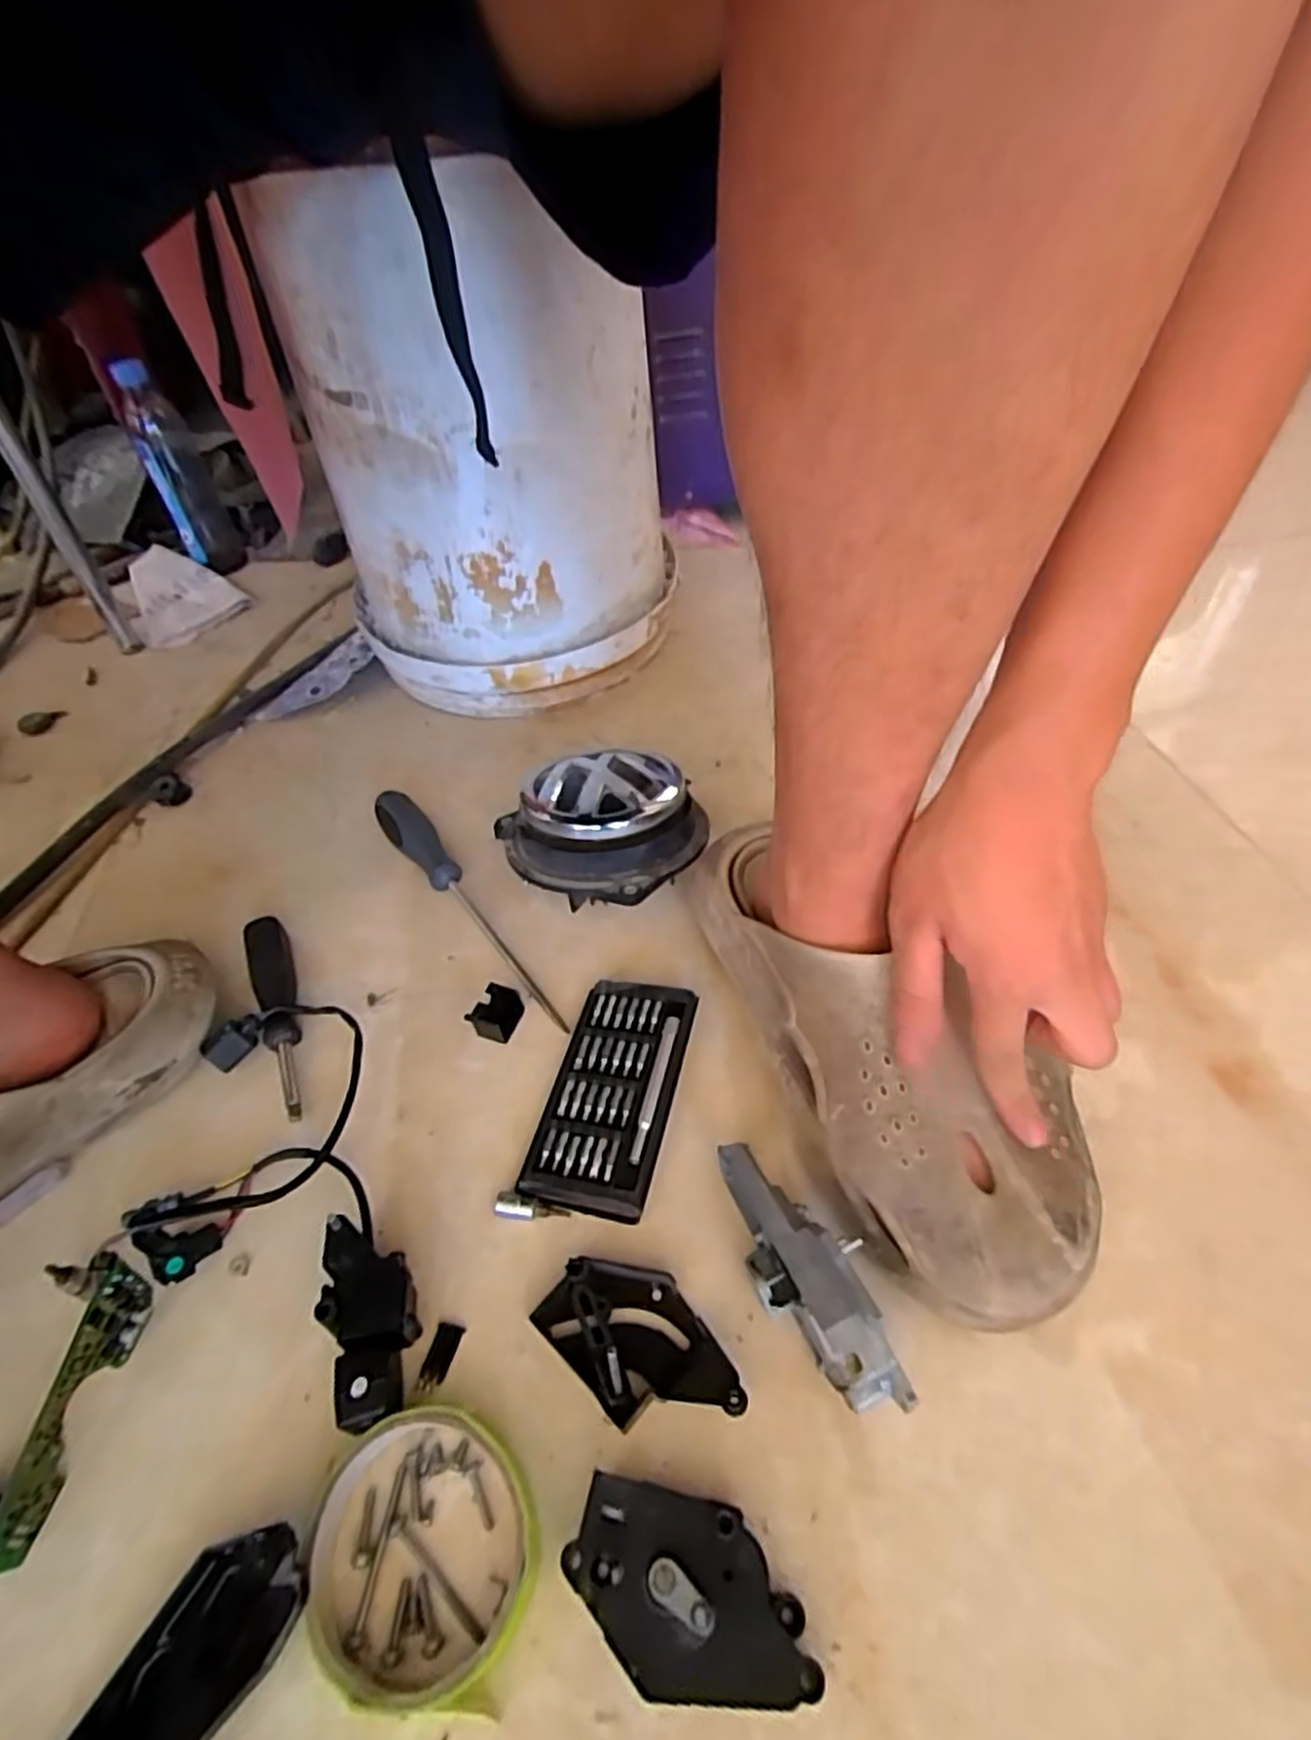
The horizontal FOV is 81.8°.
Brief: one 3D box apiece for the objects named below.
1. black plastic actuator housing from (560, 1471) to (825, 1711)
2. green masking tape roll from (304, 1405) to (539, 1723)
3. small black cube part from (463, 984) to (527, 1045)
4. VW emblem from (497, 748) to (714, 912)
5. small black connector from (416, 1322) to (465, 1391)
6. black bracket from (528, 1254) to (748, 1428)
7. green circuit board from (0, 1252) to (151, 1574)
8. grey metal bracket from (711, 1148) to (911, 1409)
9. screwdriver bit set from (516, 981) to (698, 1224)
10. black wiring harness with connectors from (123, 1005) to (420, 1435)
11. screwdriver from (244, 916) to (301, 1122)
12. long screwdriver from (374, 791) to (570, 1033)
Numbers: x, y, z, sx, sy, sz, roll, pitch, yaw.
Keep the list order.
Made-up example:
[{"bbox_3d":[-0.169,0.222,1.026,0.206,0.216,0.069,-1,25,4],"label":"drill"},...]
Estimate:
[{"bbox_3d":[0.012,0.259,0.271,0.087,0.023,0.052,7,48,12],"label":"black plastic actuator housing"},{"bbox_3d":[-0.088,0.258,0.284,0.078,0.018,0.088,-22,49,-14],"label":"green masking tape roll"},{"bbox_3d":[-0.093,0.082,0.440,0.024,0.023,0.028,13,50,17],"label":"small black cube part"},{"bbox_3d":[-0.042,-0.026,0.500,0.141,0.068,0.108,21,54,22],"label":"VW emblem"},{"bbox_3d":[-0.095,0.214,0.333,0.012,0.004,0.026,8,48,13],"label":"small black connector"},{"bbox_3d":[-0.007,0.205,0.325,0.053,0.020,0.087,-38,54,-26],"label":"black bracket"},{"bbox_3d":[-0.261,0.220,0.314,0.043,0.043,0.101,3,48,9],"label":"green circuit board"},{"bbox_3d":[0.061,0.172,0.327,0.033,0.053,0.117,-30,51,-21],"label":"grey metal bracket"},{"bbox_3d":[-0.023,0.117,0.404,0.065,0.020,0.122,8,48,13],"label":"screwdriver bit set"},{"bbox_3d":[-0.192,0.160,0.371,0.119,0.032,0.230,-21,49,-14],"label":"black wiring harness with connectors"},{"bbox_3d":[-0.225,0.085,0.453,0.023,0.019,0.143,-21,49,-14],"label":"screwdriver"},{"bbox_3d":[-0.133,0.021,0.500,0.031,0.024,0.239,-28,51,-19],"label":"long screwdriver"}]

